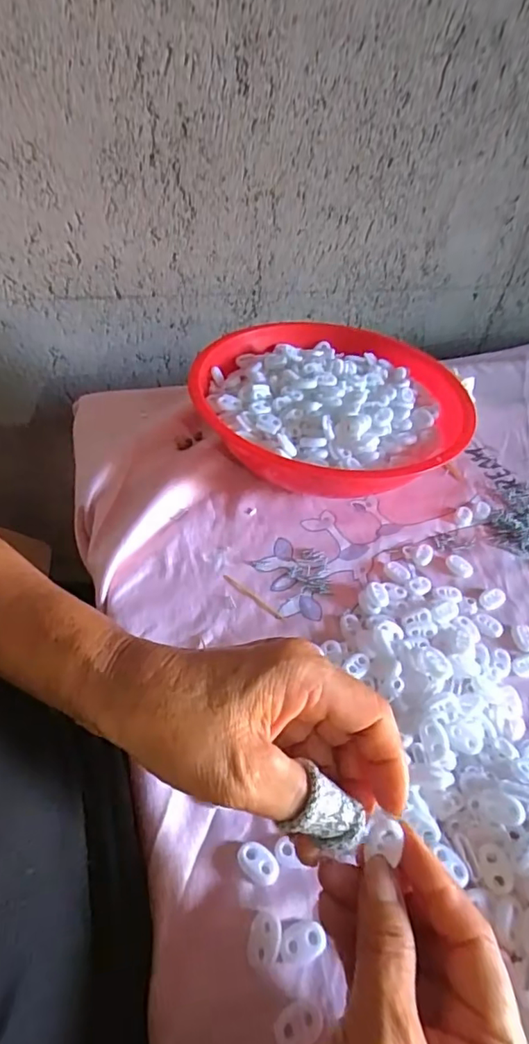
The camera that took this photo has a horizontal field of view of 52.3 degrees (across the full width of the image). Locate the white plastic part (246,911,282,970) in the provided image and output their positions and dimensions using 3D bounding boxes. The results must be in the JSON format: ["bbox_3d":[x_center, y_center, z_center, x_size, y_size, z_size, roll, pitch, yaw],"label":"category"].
[{"bbox_3d":[0.000,0.199,0.257,0.015,0.004,0.022,16,45,9],"label":"white plastic part"}]

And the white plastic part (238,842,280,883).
[{"bbox_3d":[-0.003,0.177,0.281,0.023,0.005,0.016,31,49,22],"label":"white plastic part"}]

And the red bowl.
[{"bbox_3d":[0.061,-0.099,0.519,0.250,0.077,0.253,4,45,-4],"label":"red bowl"}]

